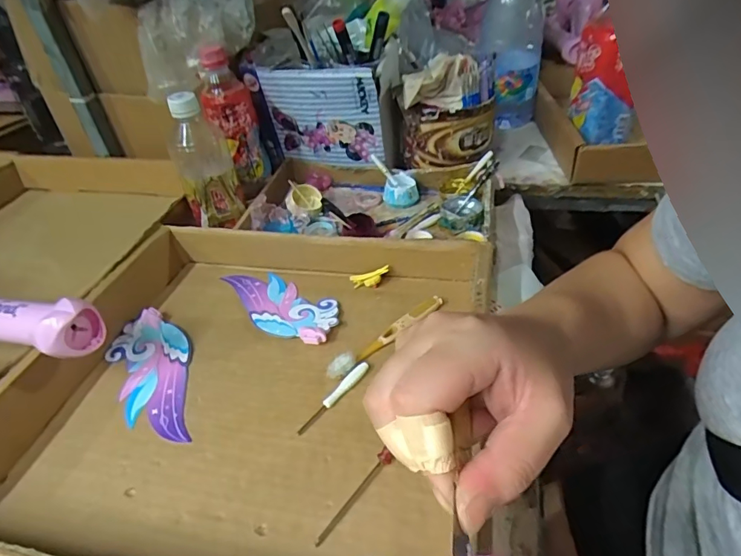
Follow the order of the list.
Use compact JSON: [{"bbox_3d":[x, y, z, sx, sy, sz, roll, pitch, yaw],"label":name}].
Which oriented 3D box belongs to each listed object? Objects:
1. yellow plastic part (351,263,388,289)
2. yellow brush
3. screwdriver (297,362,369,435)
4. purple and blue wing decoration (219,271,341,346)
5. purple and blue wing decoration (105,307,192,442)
[{"bbox_3d":[0.000,0.000,0.505,0.043,0.017,0.014,-20,39,8],"label":"yellow plastic part"},{"bbox_3d":[0.014,0.051,0.444,0.138,0.014,0.024,-33,46,-28],"label":"yellow brush"},{"bbox_3d":[-0.030,0.100,0.395,0.008,0.008,0.084,26,49,33],"label":"screwdriver"},{"bbox_3d":[-0.101,0.026,0.497,0.163,0.007,0.069,20,45,33],"label":"purple and blue wing decoration"},{"bbox_3d":[-0.200,0.086,0.439,0.071,0.013,0.168,-27,43,-23],"label":"purple and blue wing decoration"}]

